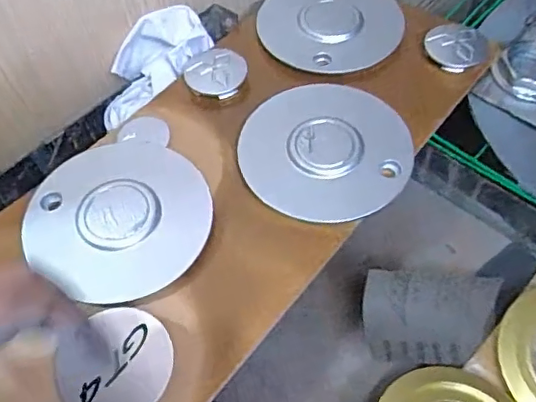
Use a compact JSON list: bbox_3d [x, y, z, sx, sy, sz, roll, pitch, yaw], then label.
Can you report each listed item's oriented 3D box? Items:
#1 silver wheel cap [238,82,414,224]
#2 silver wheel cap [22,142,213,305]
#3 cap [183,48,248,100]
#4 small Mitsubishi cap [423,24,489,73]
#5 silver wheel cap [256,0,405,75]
[{"bbox_3d":[0.049,-0.046,0.468,0.136,0.014,0.143,-1,58,2],"label":"silver wheel cap"},{"bbox_3d":[-0.113,0.010,0.434,0.137,0.010,0.135,-3,55,4],"label":"silver wheel cap"},{"bbox_3d":[-0.048,-0.118,0.525,0.054,0.021,0.054,-1,58,2],"label":"cap"},{"bbox_3d":[0.178,-0.146,0.526,0.057,0.015,0.049,19,61,14],"label":"small Mitsubishi cap"},{"bbox_3d":[0.063,-0.177,0.553,0.132,0.011,0.136,-1,58,2],"label":"silver wheel cap"}]

